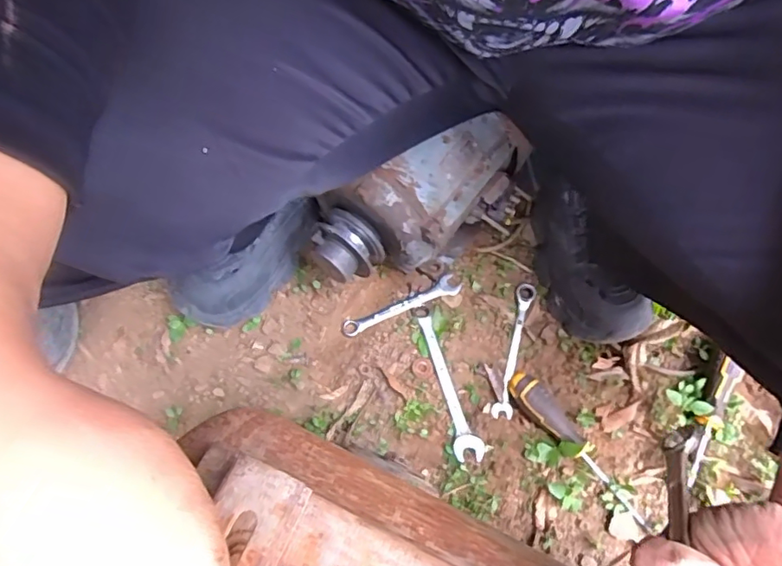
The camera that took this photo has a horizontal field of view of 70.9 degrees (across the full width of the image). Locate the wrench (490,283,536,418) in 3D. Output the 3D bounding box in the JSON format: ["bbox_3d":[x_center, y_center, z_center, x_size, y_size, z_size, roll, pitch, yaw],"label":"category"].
[{"bbox_3d":[0.139,0.073,0.619,0.022,0.010,0.158,15,67,3],"label":"wrench"}]

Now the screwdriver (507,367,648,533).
[{"bbox_3d":[0.194,0.164,0.559,0.034,0.024,0.187,-38,74,-17],"label":"screwdriver"}]

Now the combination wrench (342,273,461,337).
[{"bbox_3d":[0.011,0.026,0.633,0.141,0.010,0.025,-21,70,-11],"label":"combination wrench"}]

